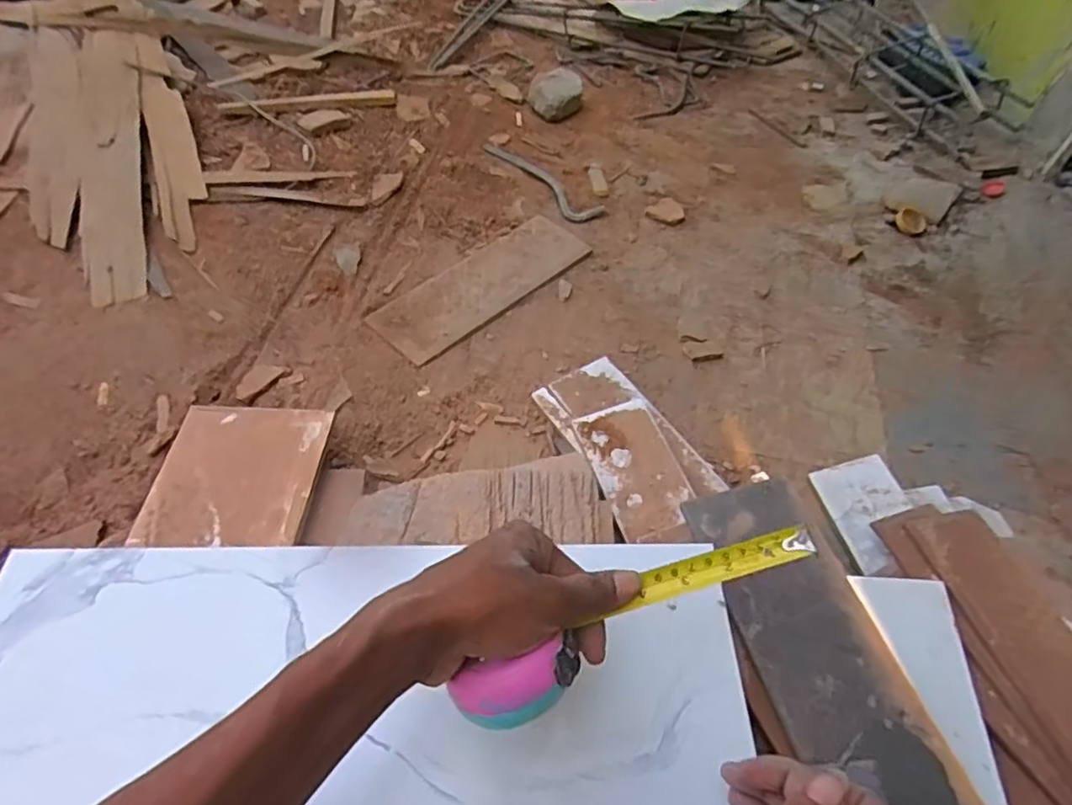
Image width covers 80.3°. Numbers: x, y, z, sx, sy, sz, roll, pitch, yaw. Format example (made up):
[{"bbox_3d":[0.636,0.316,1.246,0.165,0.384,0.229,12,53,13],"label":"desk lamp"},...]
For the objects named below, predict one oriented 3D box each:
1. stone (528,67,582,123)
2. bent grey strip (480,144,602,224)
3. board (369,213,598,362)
[{"bbox_3d":[0.033,-0.519,1.067,0.091,0.049,0.097,4,54,-1],"label":"stone"},{"bbox_3d":[0.006,-0.330,0.935,0.056,0.006,0.217,-35,63,-26],"label":"bent grey strip"},{"bbox_3d":[-0.063,-0.151,0.791,0.095,0.005,0.295,39,60,22],"label":"board"}]

